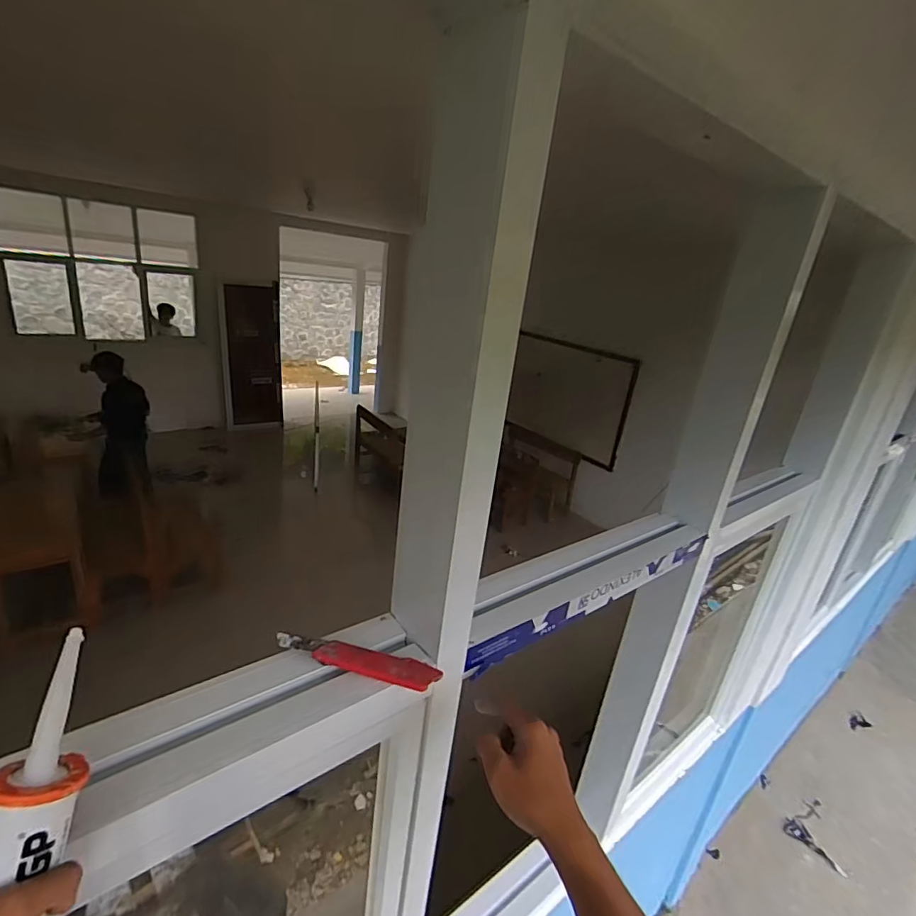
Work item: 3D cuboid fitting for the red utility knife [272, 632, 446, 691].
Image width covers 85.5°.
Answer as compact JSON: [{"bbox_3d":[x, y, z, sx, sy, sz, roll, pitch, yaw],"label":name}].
[{"bbox_3d":[-0.107,0.219,0.529,0.175,0.022,0.034,7,21,-1],"label":"red utility knife"}]

